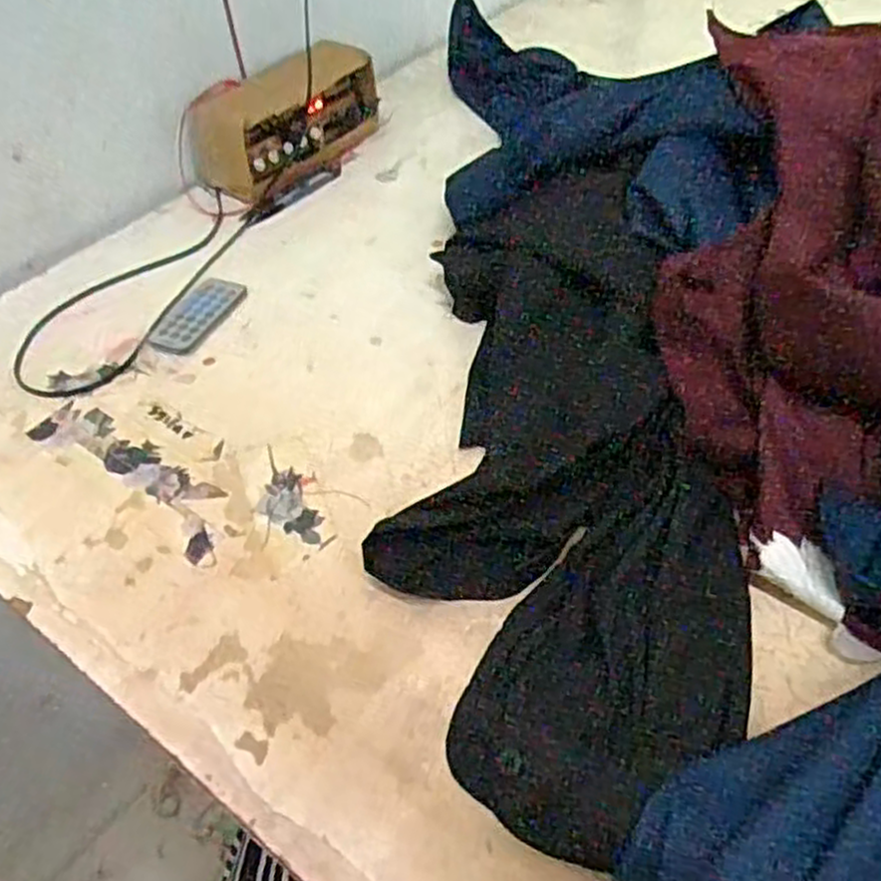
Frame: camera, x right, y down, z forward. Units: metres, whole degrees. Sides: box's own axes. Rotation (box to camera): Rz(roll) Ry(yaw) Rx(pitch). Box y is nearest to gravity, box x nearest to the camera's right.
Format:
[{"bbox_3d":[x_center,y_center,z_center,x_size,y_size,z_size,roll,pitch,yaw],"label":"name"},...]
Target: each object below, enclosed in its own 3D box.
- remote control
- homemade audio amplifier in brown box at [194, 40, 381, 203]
[{"bbox_3d":[-0.188,-0.098,0.614,0.041,0.006,0.088,15,51,18],"label":"remote control"},{"bbox_3d":[-0.140,-0.305,0.750,0.088,0.086,0.178,28,56,27],"label":"homemade audio amplifier in brown box"}]

